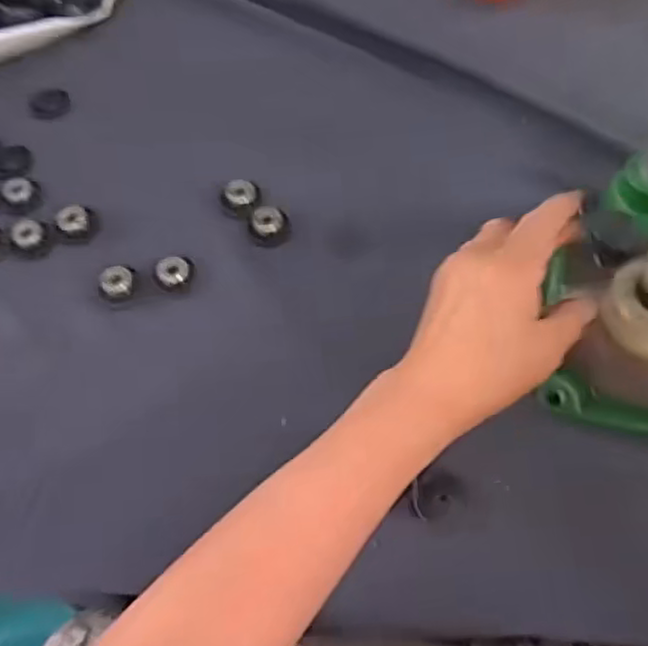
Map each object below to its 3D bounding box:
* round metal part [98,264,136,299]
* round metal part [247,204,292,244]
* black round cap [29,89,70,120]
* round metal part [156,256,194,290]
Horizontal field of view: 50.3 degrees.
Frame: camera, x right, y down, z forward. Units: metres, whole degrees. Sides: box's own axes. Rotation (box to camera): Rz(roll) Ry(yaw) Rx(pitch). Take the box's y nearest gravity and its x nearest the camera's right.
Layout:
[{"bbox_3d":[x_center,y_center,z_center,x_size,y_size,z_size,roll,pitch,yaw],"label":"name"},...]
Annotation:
[{"bbox_3d":[-0.146,-0.029,0.487,0.022,0.011,0.024,-1,60,2],"label":"round metal part"},{"bbox_3d":[-0.040,-0.072,0.509,0.030,0.017,0.023,-15,60,-6],"label":"round metal part"},{"bbox_3d":[-0.234,-0.187,0.588,0.034,0.004,0.039,-18,61,-7],"label":"black round cap"},{"bbox_3d":[-0.106,-0.038,0.491,0.024,0.010,0.023,-1,60,2],"label":"round metal part"}]

